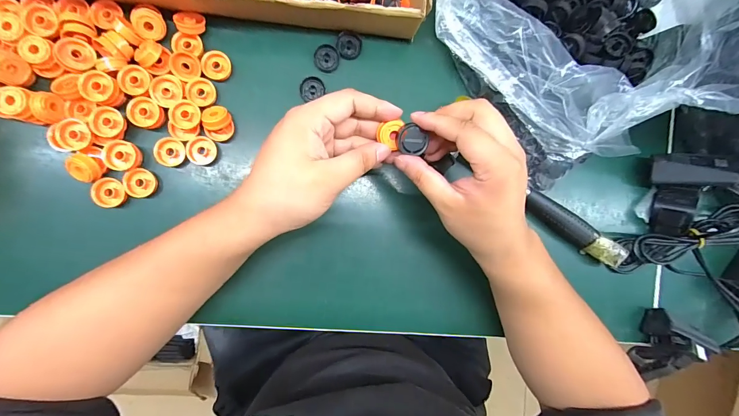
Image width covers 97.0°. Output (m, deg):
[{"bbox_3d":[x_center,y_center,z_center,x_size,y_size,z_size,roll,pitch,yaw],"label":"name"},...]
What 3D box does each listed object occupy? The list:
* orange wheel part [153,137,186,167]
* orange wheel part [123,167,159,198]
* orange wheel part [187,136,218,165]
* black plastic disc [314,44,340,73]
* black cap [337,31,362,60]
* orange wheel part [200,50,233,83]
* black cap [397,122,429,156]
[{"bbox_3d":[-0.183,-0.051,0.299,0.022,0.010,0.025,10,87,-8],"label":"orange wheel part"},{"bbox_3d":[-0.207,-0.023,0.296,0.023,0.011,0.026,1,89,-9],"label":"orange wheel part"},{"bbox_3d":[-0.156,-0.053,0.304,0.024,0.011,0.025,11,87,-8],"label":"orange wheel part"},{"bbox_3d":[-0.043,-0.148,0.324,0.023,0.010,0.024,0,89,-9],"label":"black plastic disc"},{"bbox_3d":[-0.020,-0.162,0.327,0.024,0.013,0.021,0,89,-9],"label":"black cap"},{"bbox_3d":[-0.143,-0.134,0.307,0.025,0.010,0.026,0,89,-9],"label":"orange wheel part"},{"bbox_3d":[0.033,-0.053,0.258,0.024,0.008,0.020,20,105,-3],"label":"black cap"}]

